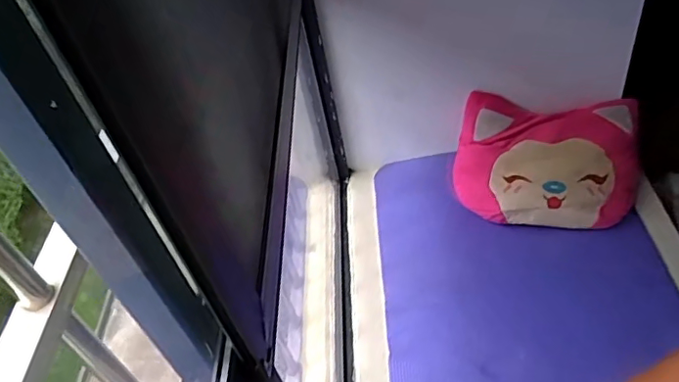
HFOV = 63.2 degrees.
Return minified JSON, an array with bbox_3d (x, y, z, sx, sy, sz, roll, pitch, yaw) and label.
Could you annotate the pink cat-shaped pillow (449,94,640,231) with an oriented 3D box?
[{"bbox_3d":[0.487,-0.073,1.306,0.411,0.110,0.311,3,84,12],"label":"pink cat-shaped pillow"}]

